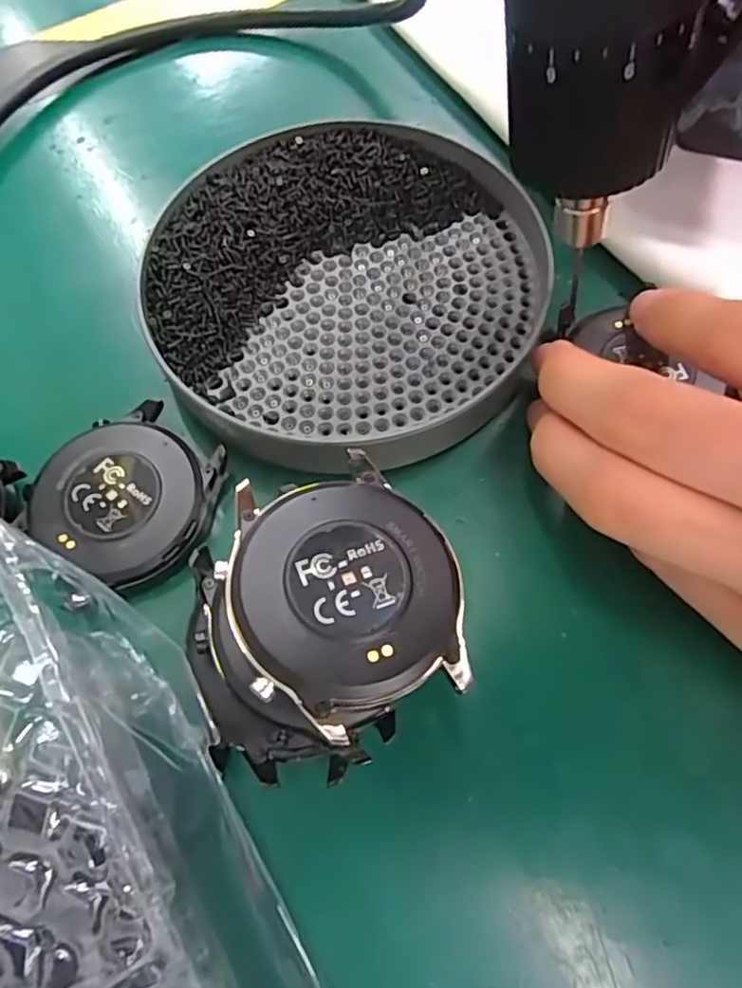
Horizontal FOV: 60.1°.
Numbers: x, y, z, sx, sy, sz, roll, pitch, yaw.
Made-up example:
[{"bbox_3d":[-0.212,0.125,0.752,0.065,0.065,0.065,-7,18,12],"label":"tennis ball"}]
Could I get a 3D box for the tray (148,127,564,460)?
[{"bbox_3d":[-0.007,-0.063,0.186,0.109,0.012,0.110,-1,66,2],"label":"tray"}]

